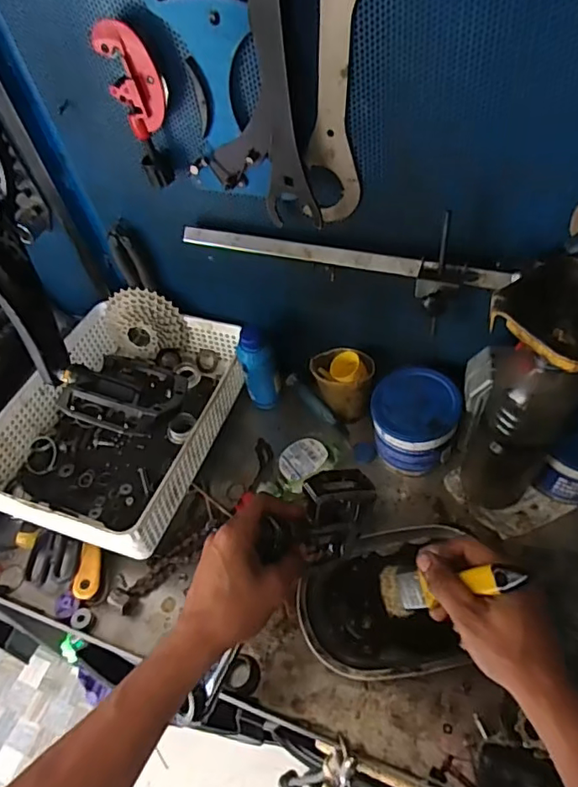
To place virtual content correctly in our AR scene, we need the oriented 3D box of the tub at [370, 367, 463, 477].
[{"bbox_3d":[0.154,0.039,0.681,0.099,0.109,0.092,-5,51,7],"label":"tub"}]

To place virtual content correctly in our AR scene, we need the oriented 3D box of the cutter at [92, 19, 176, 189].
[{"bbox_3d":[-0.141,-0.274,0.526,0.049,0.149,0.019,13,55,20],"label":"cutter"}]

